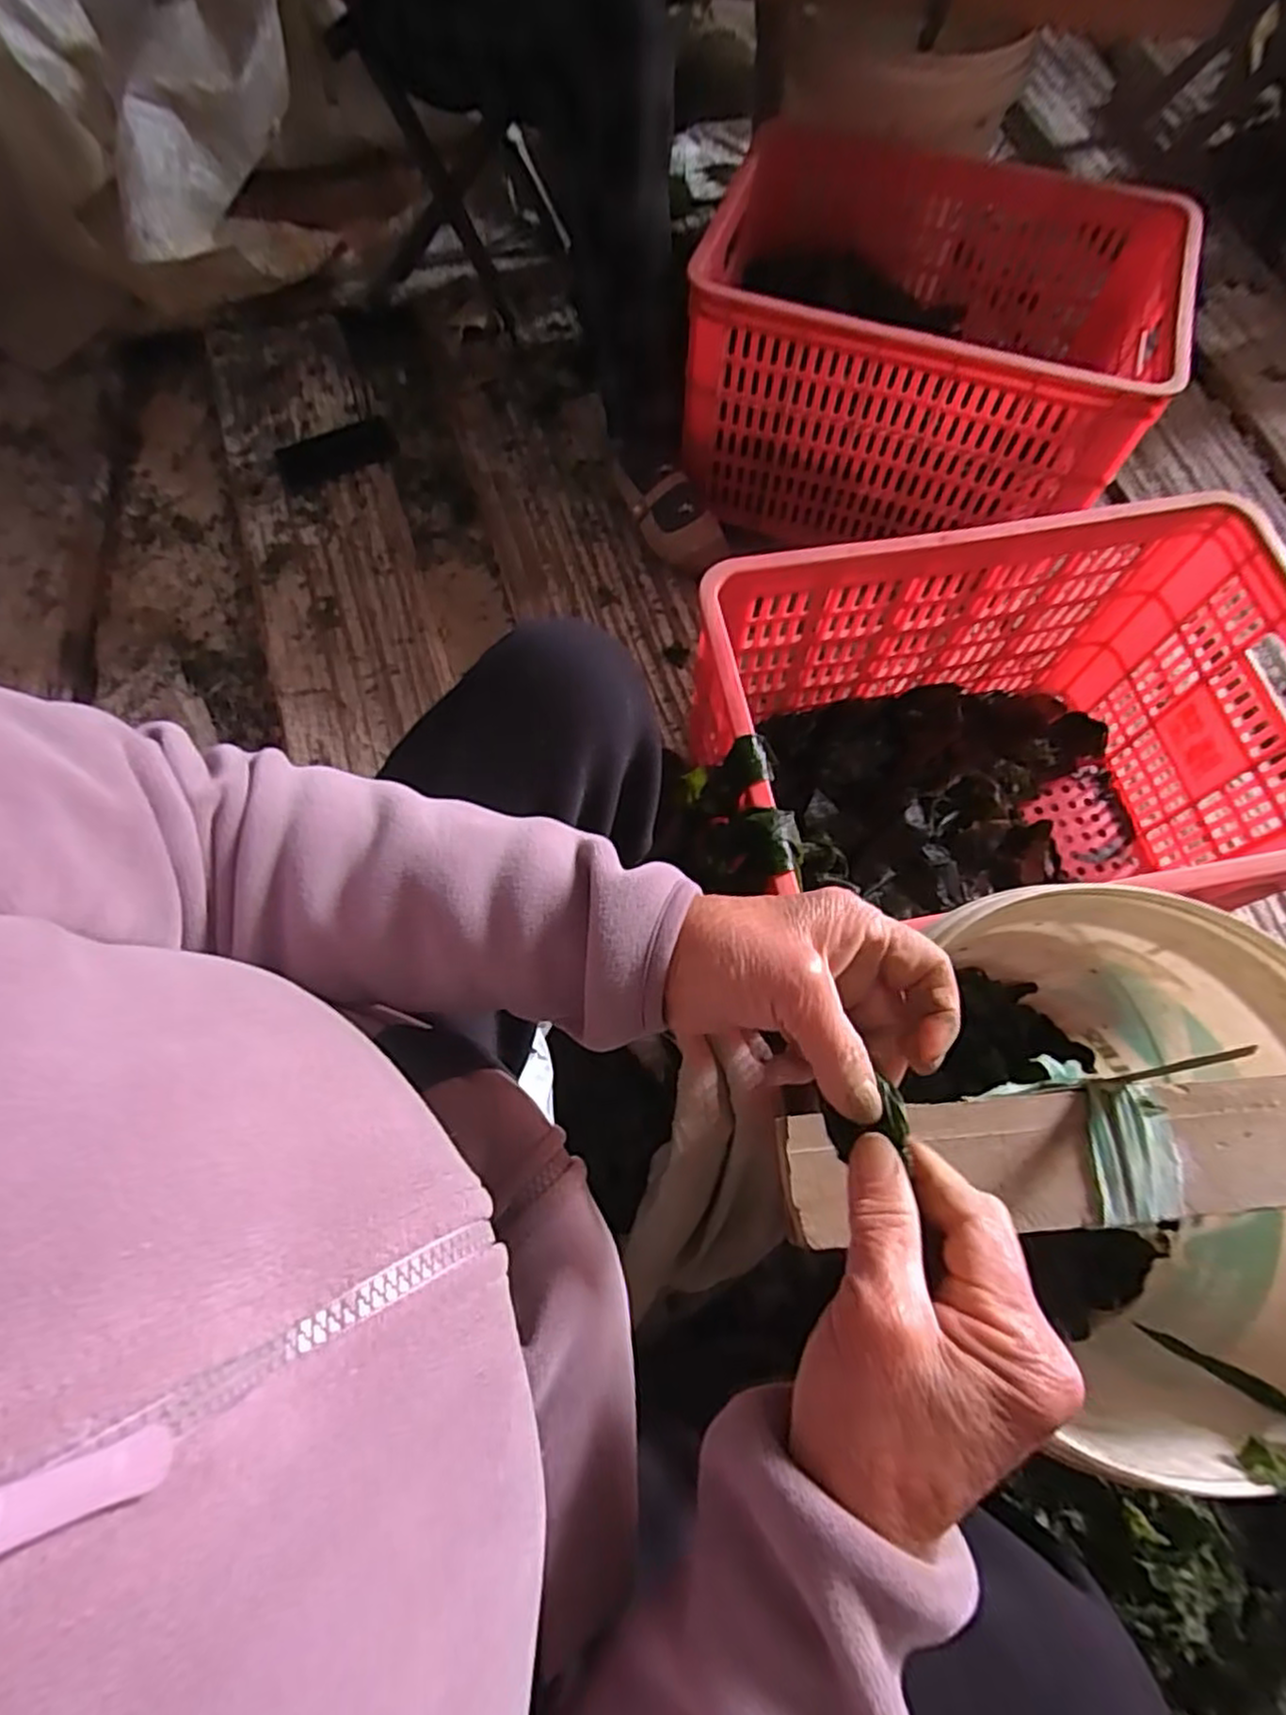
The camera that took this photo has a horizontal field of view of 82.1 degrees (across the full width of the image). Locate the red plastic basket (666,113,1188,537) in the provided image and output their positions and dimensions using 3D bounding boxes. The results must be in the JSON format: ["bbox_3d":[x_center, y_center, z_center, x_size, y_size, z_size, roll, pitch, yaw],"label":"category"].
[{"bbox_3d":[0.364,-0.675,0.970,0.572,0.259,0.397,10,71,3],"label":"red plastic basket"}]

